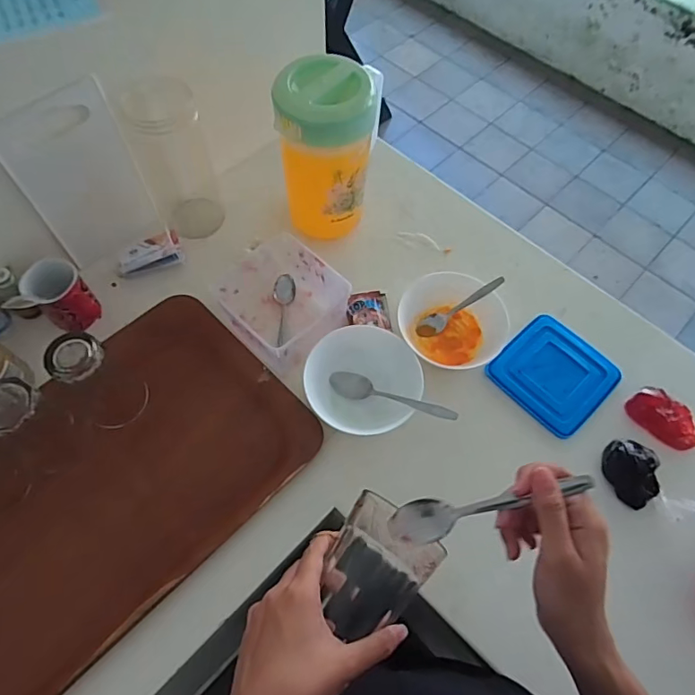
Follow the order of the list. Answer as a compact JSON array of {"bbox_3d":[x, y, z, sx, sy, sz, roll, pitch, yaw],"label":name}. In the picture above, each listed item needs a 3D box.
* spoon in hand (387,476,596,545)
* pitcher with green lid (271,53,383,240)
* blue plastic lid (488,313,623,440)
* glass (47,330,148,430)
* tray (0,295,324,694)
[{"bbox_3d":[0.095,0.109,0.342,0.137,0.014,0.027,-16,64,9],"label":"spoon in hand"},{"bbox_3d":[-0.027,-0.264,0.697,0.116,0.229,0.114,6,63,1],"label":"pitcher with green lid"},{"bbox_3d":[0.274,0.035,0.671,0.134,0.012,0.134,-40,71,-19],"label":"blue plastic lid"},{"bbox_3d":[-0.292,0.036,0.579,0.071,0.114,0.075,36,68,15],"label":"glass"},{"bbox_3d":[-0.293,0.178,0.572,0.280,0.038,0.498,43,67,11],"label":"tray"}]

